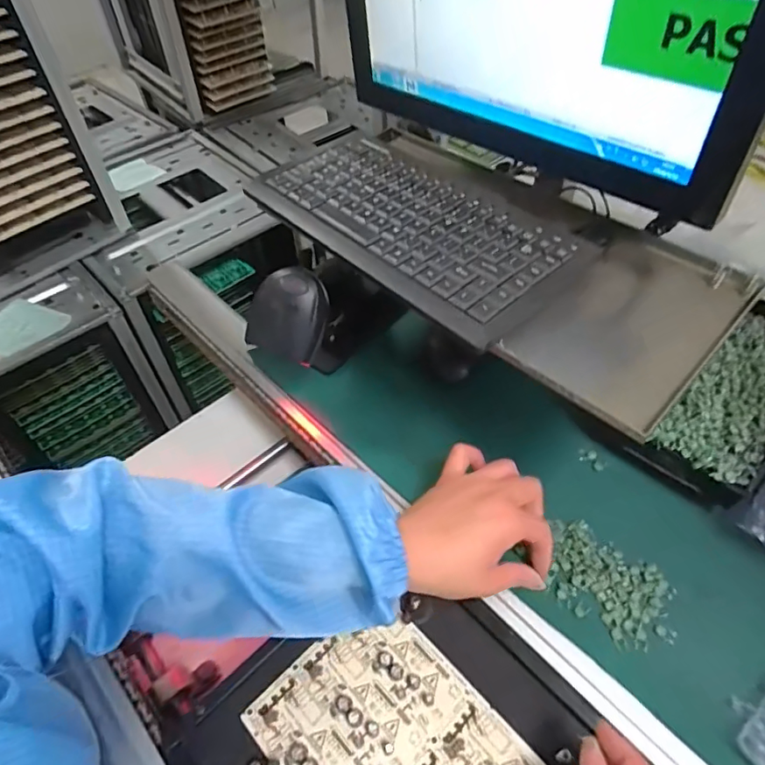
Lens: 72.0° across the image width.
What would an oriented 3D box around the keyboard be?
[{"bbox_3d":[0.024,-0.141,0.460,0.281,0.016,0.147,36,60,28],"label":"keyboard"}]

